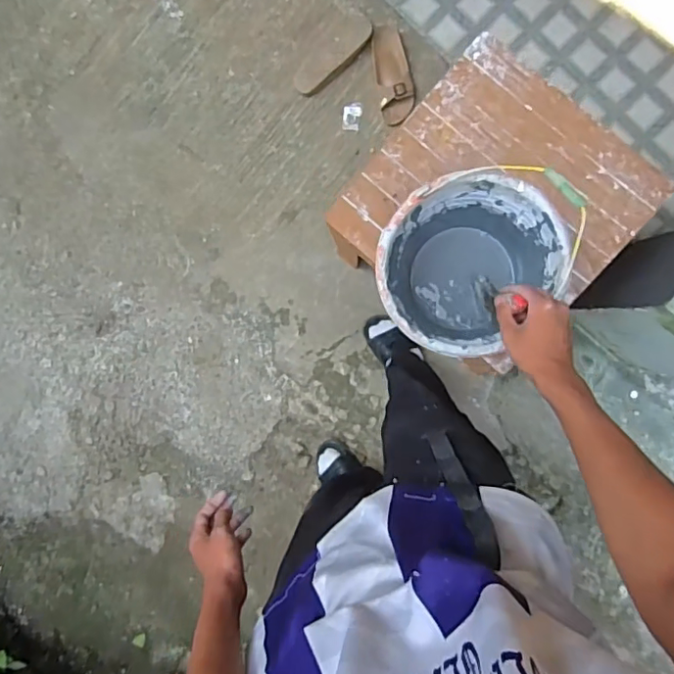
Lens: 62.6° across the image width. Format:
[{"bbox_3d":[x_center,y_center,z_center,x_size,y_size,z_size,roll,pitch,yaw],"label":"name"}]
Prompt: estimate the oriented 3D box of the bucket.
[{"bbox_3d":[0.211,-0.109,0.904,0.270,0.238,0.270,0,92,4],"label":"bucket"}]

